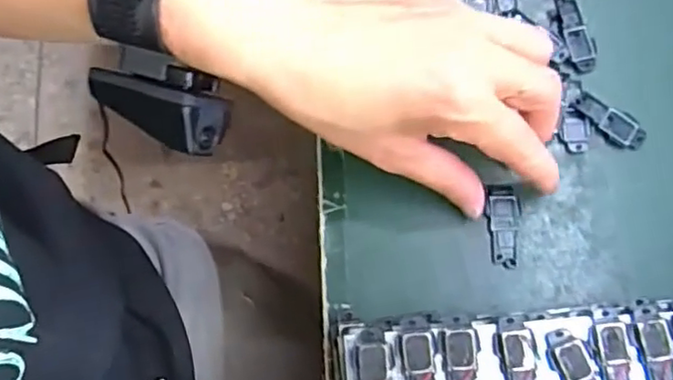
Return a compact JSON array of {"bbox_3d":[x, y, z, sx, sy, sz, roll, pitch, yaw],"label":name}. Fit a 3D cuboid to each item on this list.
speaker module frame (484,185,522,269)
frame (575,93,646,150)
[{"bbox_3d":[0.083,0.018,0.313,0.017,0.005,0.039,1,76,0],"label":"speaker module frame"},{"bbox_3d":[0.139,-0.034,0.323,0.039,0.005,0.016,30,78,7],"label":"frame"}]

